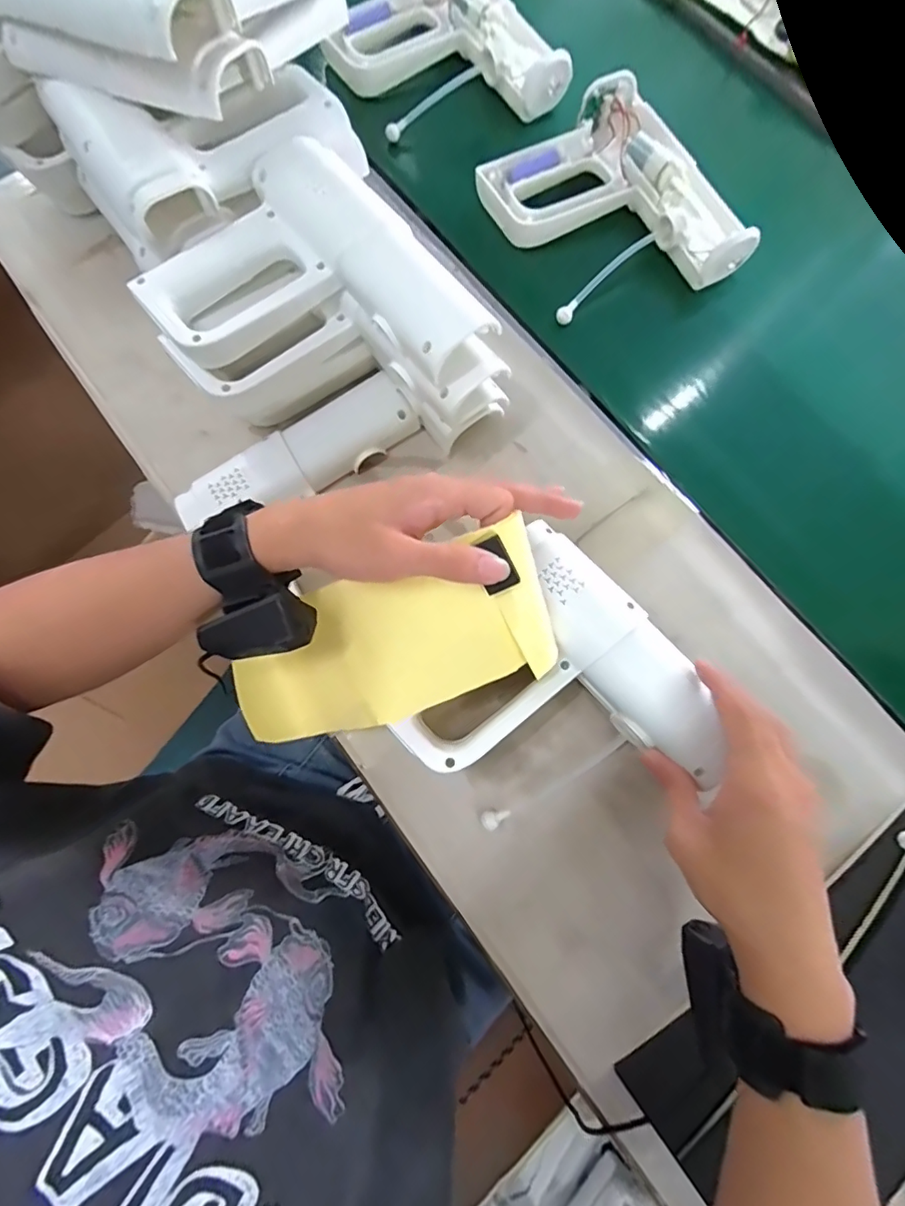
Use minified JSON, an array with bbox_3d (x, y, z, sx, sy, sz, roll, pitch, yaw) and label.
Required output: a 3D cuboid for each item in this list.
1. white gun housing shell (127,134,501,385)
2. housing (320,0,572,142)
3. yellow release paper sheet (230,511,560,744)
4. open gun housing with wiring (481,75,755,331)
[{"bbox_3d":[-0.098,-0.211,0.362,0.176,0.039,0.188,-42,80,-8],"label":"white gun housing shell"},{"bbox_3d":[-0.019,-0.568,0.532,0.213,0.046,0.210,-17,78,-3],"label":"housing"},{"bbox_3d":[-0.048,0.030,0.350,0.225,0.023,0.099,-19,106,16],"label":"yellow release paper sheet"},{"bbox_3d":[0.153,-0.367,0.479,0.185,0.038,0.208,-28,78,-5],"label":"open gun housing with wiring"}]

